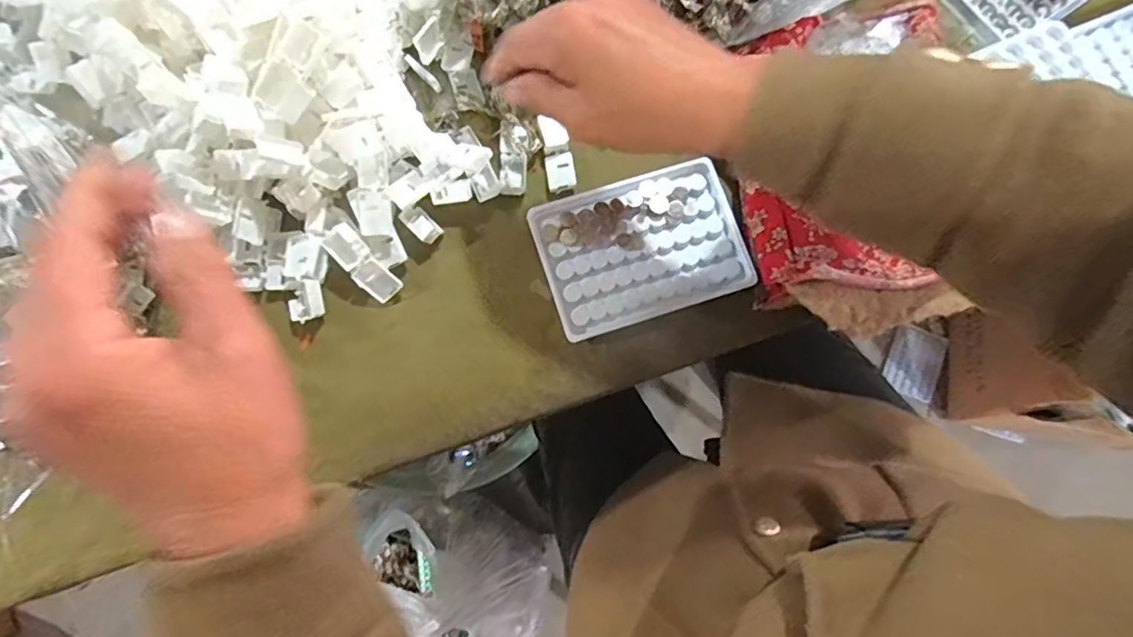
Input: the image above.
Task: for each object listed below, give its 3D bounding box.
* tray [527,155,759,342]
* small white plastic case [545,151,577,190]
[{"bbox_3d":[0.050,-0.048,0.386,0.130,0.013,0.094,-17,80,-4],"label":"tray"},{"bbox_3d":[-0.004,-0.102,0.406,0.019,0.006,0.025,-10,80,-3],"label":"small white plastic case"}]

